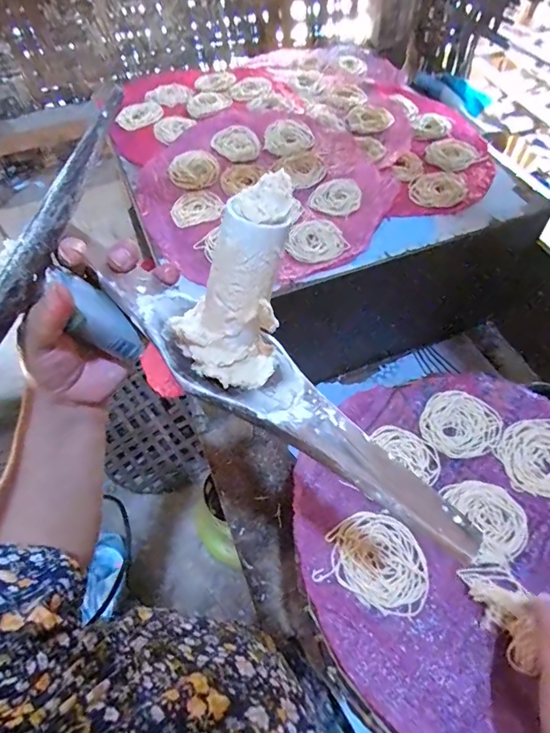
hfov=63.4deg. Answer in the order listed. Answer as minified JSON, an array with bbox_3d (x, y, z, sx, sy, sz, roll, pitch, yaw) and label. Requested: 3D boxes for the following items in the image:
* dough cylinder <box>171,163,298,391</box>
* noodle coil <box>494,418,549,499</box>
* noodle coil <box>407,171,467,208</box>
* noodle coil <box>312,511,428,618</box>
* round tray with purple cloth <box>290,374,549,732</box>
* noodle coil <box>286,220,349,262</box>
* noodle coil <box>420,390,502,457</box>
[{"bbox_3d":[-0.015,-0.044,0.226,0.047,0.102,0.046,37,39,25],"label":"dough cylinder"},{"bbox_3d":[0.260,0.088,0.430,0.082,0.005,0.077,-1,55,2],"label":"noodle coil"},{"bbox_3d":[0.226,-0.247,0.619,0.080,0.008,0.068,-7,55,-2],"label":"noodle coil"},{"bbox_3d":[0.089,0.167,0.385,0.087,0.008,0.072,23,59,17],"label":"noodle coil"},{"bbox_3d":[0.191,0.157,0.384,0.346,0.014,0.318,-1,55,2],"label":"round tray with purple cloth"},{"bbox_3d":[0.049,-0.160,0.566,0.075,0.010,0.064,-23,57,-13],"label":"noodle coil"},{"bbox_3d":[0.190,0.058,0.454,0.072,0.005,0.073,-1,55,2],"label":"noodle coil"}]

